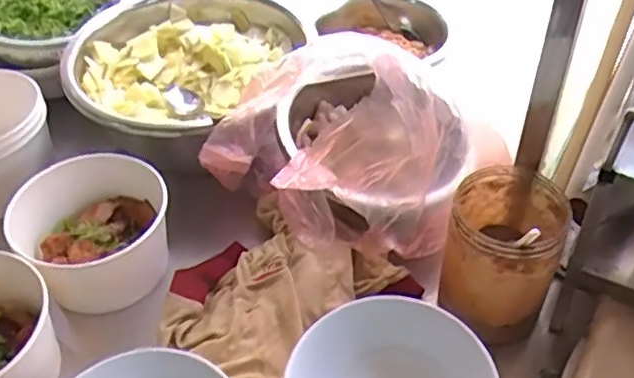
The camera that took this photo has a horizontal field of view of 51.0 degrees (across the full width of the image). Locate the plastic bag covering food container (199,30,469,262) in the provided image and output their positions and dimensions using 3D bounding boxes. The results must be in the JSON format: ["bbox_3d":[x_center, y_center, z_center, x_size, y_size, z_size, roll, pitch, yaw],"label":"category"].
[{"bbox_3d":[0.024,-0.044,0.583,0.185,0.164,0.197,-1,45,1],"label":"plastic bag covering food container"}]

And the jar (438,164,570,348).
[{"bbox_3d":[0.152,0.056,0.553,0.085,0.114,0.098,11,46,14],"label":"jar"}]

